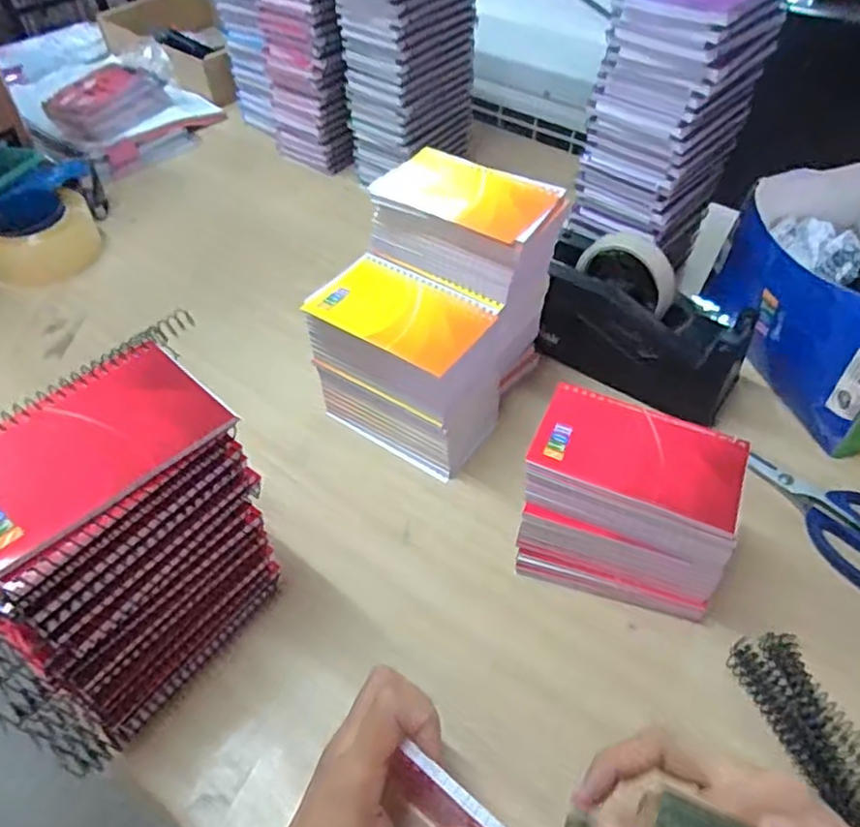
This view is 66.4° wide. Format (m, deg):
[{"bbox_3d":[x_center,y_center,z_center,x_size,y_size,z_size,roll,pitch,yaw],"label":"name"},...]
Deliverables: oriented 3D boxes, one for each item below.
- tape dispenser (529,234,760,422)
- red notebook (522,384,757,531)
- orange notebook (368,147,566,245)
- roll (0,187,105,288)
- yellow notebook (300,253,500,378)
[{"bbox_3d":[0.186,-0.081,0.570,0.172,0.096,0.088,27,54,22],"label":"tape dispenser"},{"bbox_3d":[0.134,0.023,0.421,0.127,0.010,0.068,17,59,20],"label":"red notebook"},{"bbox_3d":[0.031,-0.174,0.520,0.137,0.015,0.085,26,53,21],"label":"orange notebook"},{"bbox_3d":[-0.422,-0.192,0.706,0.118,0.054,0.101,-34,57,-27],"label":"roll"},{"bbox_3d":[-0.023,-0.079,0.500,0.129,0.005,0.084,27,54,22],"label":"yellow notebook"}]

